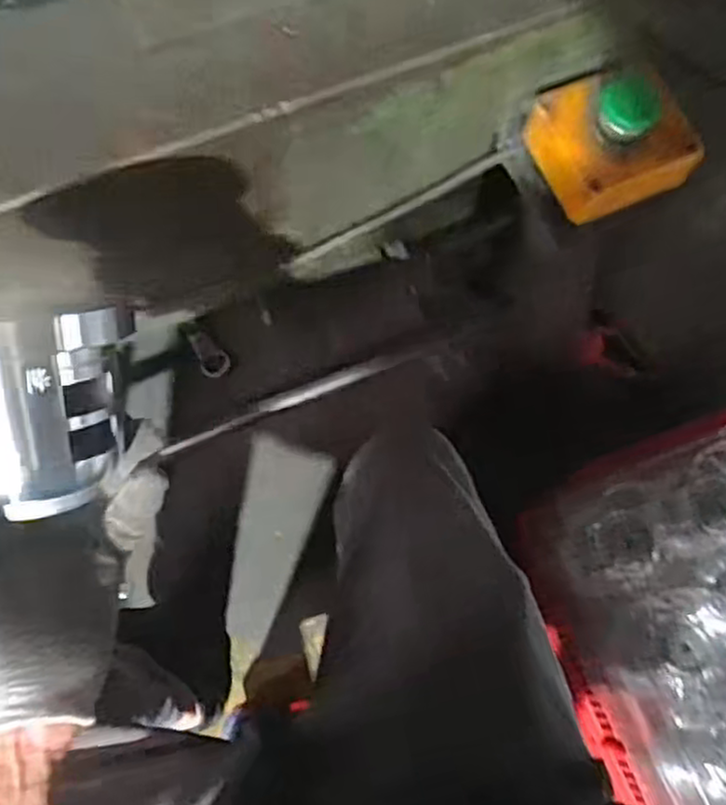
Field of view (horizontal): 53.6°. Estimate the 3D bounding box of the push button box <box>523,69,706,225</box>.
[{"bbox_3d":[0.146,-0.155,0.421,0.080,0.054,0.078,-20,76,-8],"label":"push button box"}]

